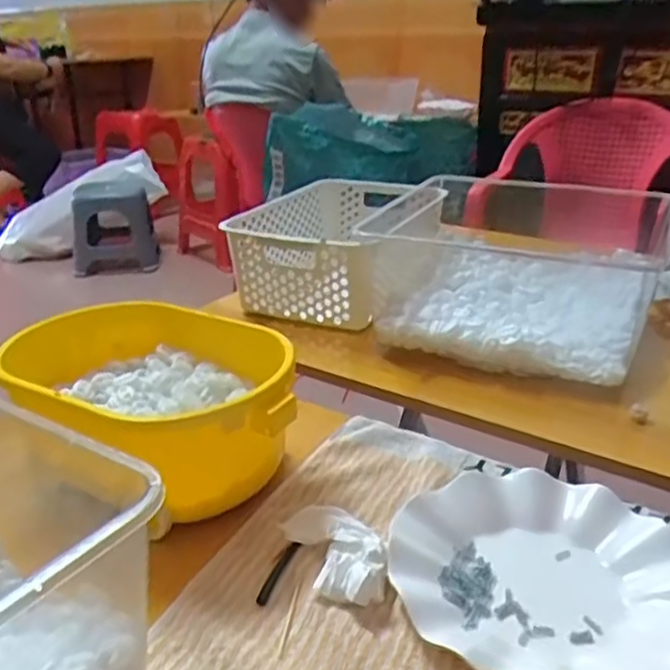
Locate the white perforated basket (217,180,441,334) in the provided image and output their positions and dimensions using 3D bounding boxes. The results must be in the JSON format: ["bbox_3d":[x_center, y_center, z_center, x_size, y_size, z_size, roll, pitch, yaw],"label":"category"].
[{"bbox_3d":[0.001,-0.122,0.933,0.199,0.108,0.319,9,26,22],"label":"white perforated basket"}]

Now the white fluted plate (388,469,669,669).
[{"bbox_3d":[0.131,0.143,0.449,0.181,0.025,0.171,2,24,6],"label":"white fluted plate"}]

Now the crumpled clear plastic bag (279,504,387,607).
[{"bbox_3d":[0.004,0.144,0.449,0.053,0.024,0.080,-11,26,-21],"label":"crumpled clear plastic bag"}]

